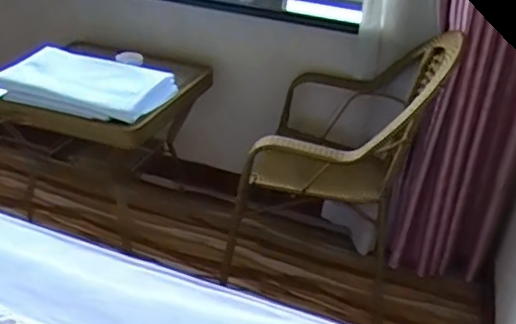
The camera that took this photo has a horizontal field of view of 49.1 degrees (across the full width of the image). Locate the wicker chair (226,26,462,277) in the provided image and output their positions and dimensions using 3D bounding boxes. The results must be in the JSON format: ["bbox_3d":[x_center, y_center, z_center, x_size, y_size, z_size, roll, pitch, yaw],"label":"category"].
[{"bbox_3d":[0.258,-0.039,1.817,0.544,0.779,0.590,17,31,19],"label":"wicker chair"}]

